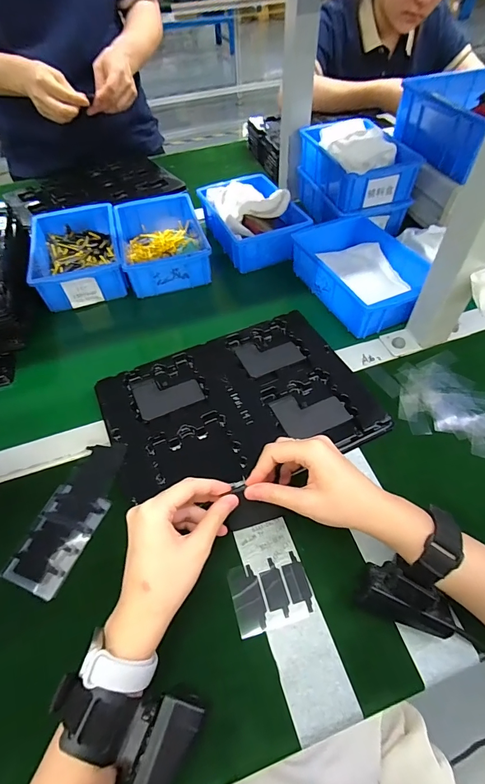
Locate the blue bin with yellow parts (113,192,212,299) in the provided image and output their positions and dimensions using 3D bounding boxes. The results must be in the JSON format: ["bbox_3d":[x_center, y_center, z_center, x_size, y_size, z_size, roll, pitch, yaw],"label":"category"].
[{"bbox_3d":[-0.139,-0.255,0.636,0.128,0.057,0.197,-14,53,-8],"label":"blue bin with yellow parts"}]

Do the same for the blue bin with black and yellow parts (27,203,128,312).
[{"bbox_3d":[-0.276,-0.237,0.631,0.137,0.059,0.213,-16,54,-9],"label":"blue bin with black and yellow parts"}]

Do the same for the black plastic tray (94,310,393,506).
[{"bbox_3d":[-0.007,0.014,0.453,0.298,0.024,0.207,-21,55,-13],"label":"black plastic tray"}]

